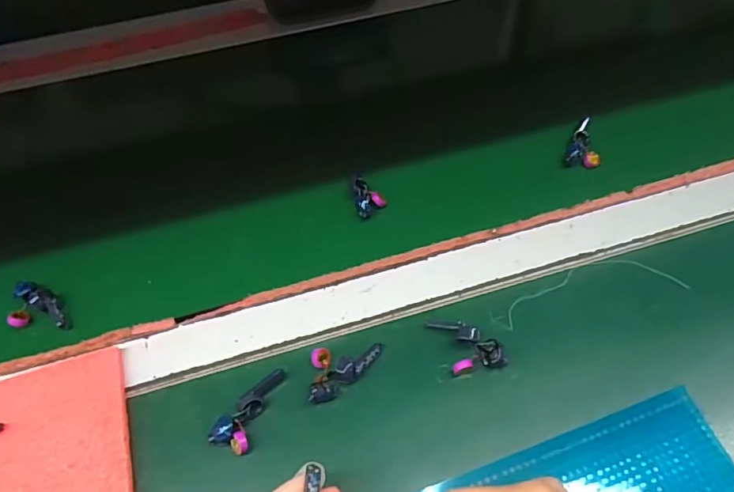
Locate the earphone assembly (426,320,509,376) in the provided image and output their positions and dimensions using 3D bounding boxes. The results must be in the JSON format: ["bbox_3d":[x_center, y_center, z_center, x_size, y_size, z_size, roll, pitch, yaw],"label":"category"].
[{"bbox_3d":[0.063,0.059,0.324,0.033,0.013,0.045,-18,57,-11],"label":"earphone assembly"}]

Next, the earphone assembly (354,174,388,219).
[{"bbox_3d":[0.002,-0.039,0.394,0.023,0.010,0.038,-5,56,-2],"label":"earphone assembly"}]

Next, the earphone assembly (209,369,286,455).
[{"bbox_3d":[-0.070,0.096,0.308,0.021,0.015,0.053,19,57,15],"label":"earphone assembly"}]

